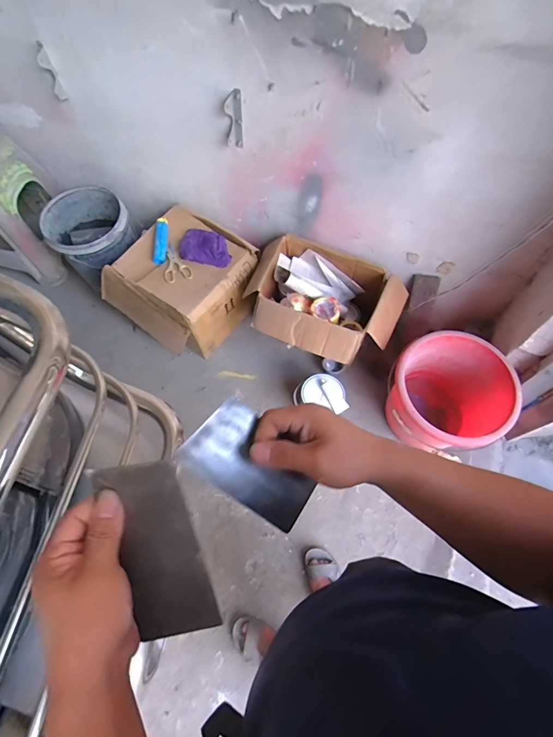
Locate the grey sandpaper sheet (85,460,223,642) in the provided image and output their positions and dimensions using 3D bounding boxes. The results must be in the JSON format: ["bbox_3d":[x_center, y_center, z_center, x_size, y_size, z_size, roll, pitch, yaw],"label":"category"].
[{"bbox_3d":[-0.091,0.134,0.285,0.067,0.005,0.132,-21,87,14],"label":"grey sandpaper sheet"}]

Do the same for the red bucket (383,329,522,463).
[{"bbox_3d":[0.569,0.126,1.308,0.371,0.387,0.362,1,62,-1],"label":"red bucket"}]

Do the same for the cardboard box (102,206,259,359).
[{"bbox_3d":[-0.353,-0.326,1.491,0.485,0.318,0.415,31,65,14],"label":"cardboard box"}]

